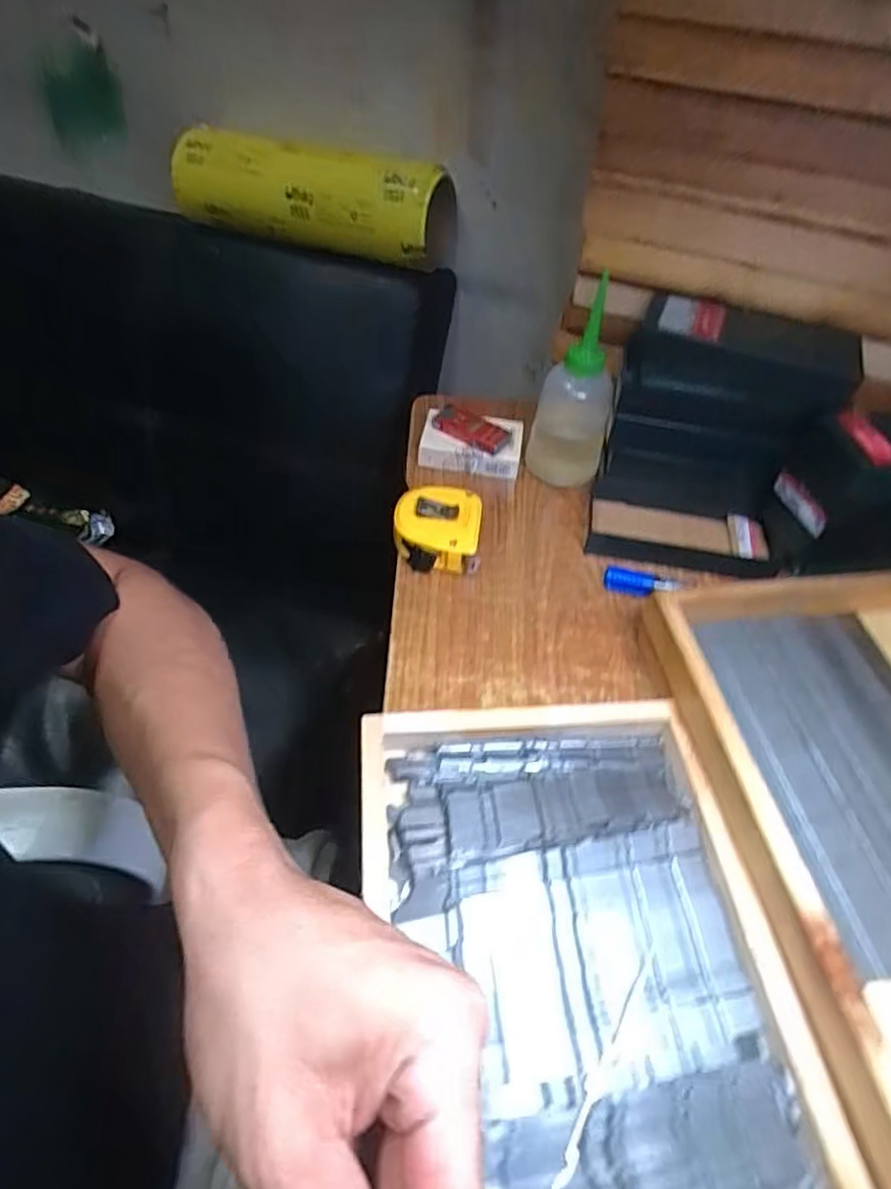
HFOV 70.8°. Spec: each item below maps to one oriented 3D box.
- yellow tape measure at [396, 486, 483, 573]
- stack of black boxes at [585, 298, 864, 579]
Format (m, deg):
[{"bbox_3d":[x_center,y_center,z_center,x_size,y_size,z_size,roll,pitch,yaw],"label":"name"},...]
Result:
[{"bbox_3d":[-0.006,-0.053,0.492,0.065,0.029,0.067,4,51,0],"label":"yellow tape measure"},{"bbox_3d":[0.206,-0.121,0.490,0.153,0.154,0.155,12,53,9],"label":"stack of black boxes"}]

